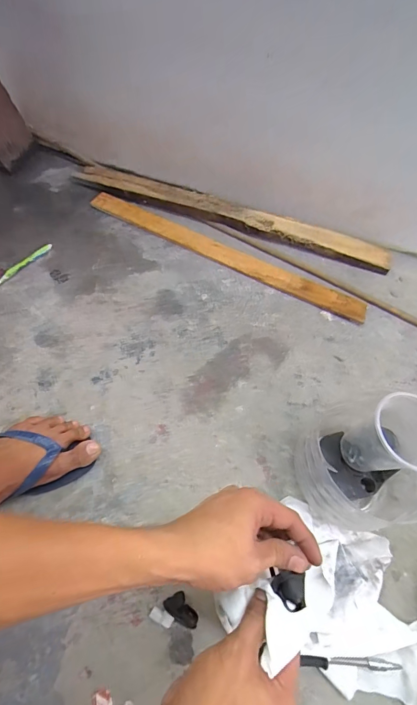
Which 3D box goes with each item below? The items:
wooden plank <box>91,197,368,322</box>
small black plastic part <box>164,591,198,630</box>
[{"bbox_3d":[0.020,-0.212,0.752,0.609,0.017,0.048,28,64,12],"label":"wooden plank"},{"bbox_3d":[-0.034,0.321,0.453,0.027,0.024,0.042,-35,68,-19],"label":"small black plastic part"}]

